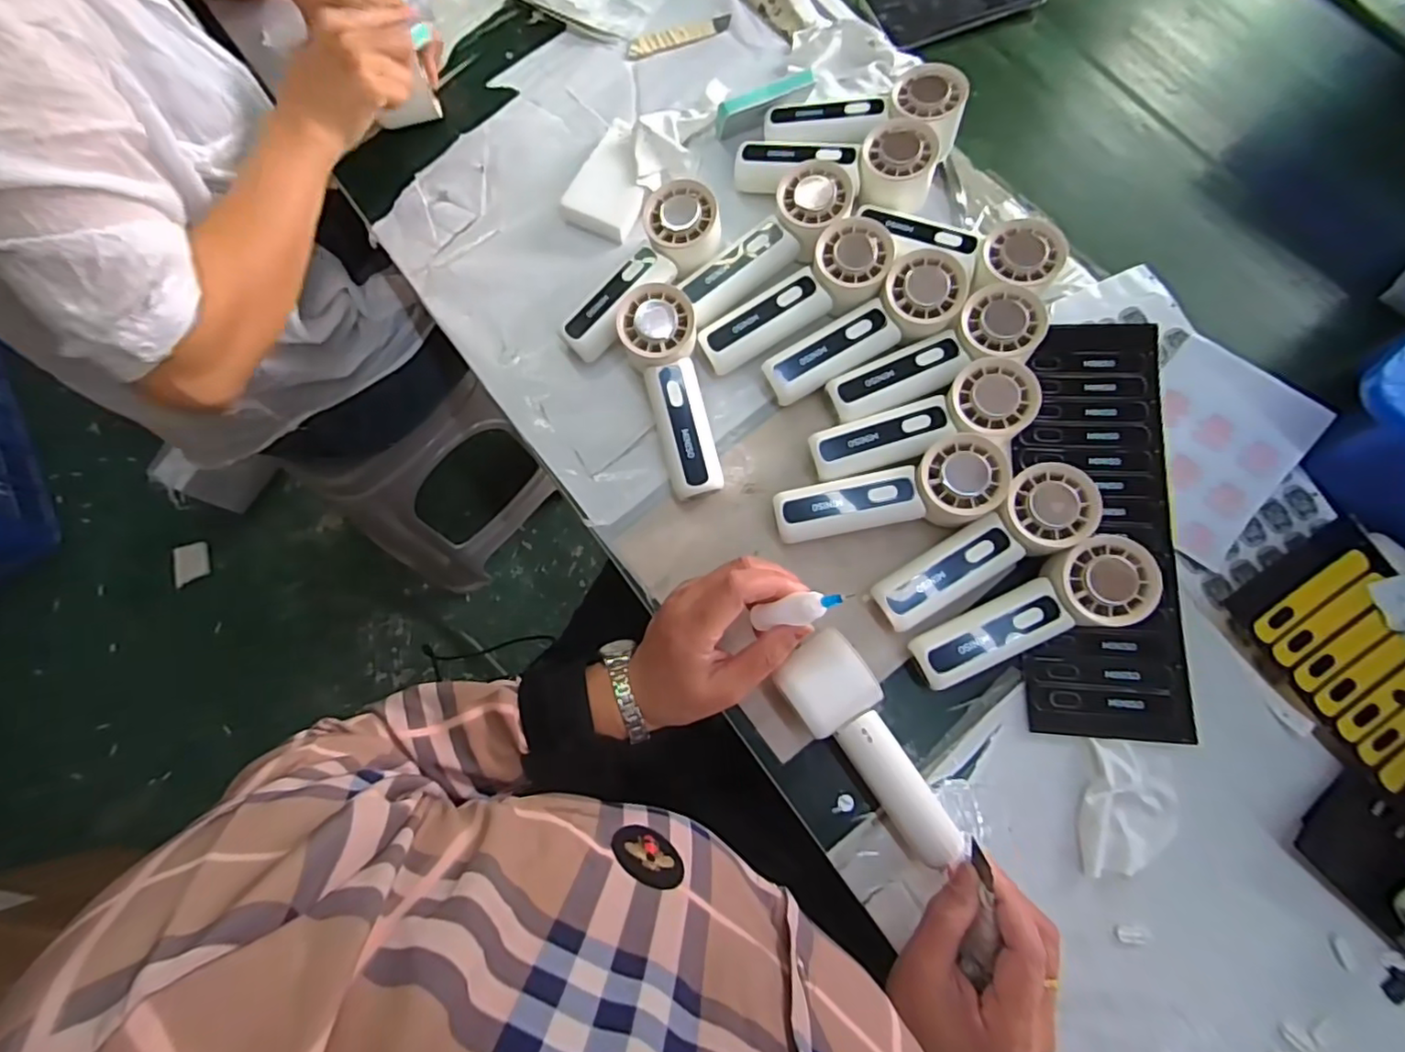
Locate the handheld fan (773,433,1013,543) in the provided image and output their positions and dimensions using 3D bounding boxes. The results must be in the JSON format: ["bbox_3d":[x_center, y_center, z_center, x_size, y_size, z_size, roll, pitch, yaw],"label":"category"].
[{"bbox_3d":[0.130,-0.017,0.440,0.151,0.055,0.054,-12,76,-2],"label":"handheld fan"}]

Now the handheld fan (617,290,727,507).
[{"bbox_3d":[-0.021,-0.100,0.463,0.055,0.032,0.159,-15,89,-2],"label":"handheld fan"}]

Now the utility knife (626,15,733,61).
[{"bbox_3d":[-0.022,-0.454,0.576,0.100,0.004,0.021,-20,77,-5],"label":"utility knife"}]

